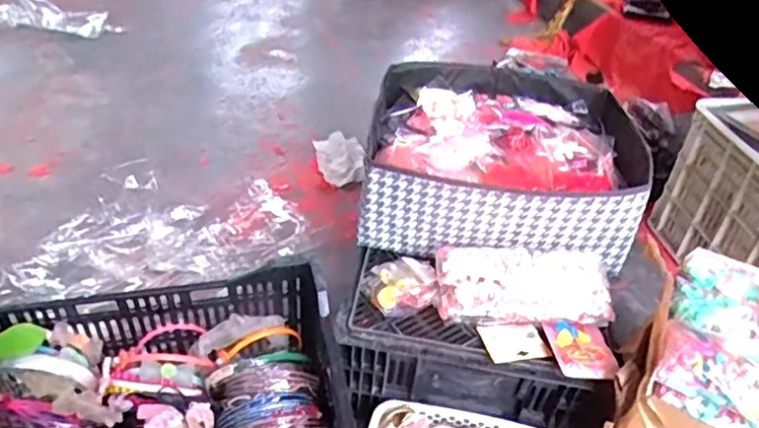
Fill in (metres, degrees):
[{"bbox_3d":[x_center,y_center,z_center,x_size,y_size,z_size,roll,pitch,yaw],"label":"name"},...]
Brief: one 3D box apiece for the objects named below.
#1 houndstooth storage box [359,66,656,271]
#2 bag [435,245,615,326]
[{"bbox_3d":[0.193,-0.091,0.956,0.401,0.154,0.379,7,39,4],"label":"houndstooth storage box"},{"bbox_3d":[0.196,0.098,0.811,0.235,0.068,0.104,0,39,-6],"label":"bag"}]

